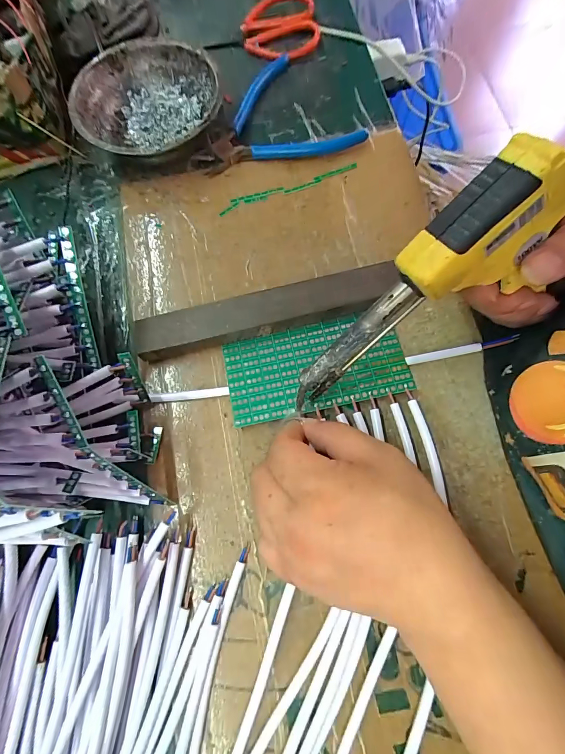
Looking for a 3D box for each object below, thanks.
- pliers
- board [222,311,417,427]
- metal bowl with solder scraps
[{"bbox_3d":[0.003,-0.248,0.321,0.134,0.012,0.129,-3,74,1],"label":"pliers"},{"bbox_3d":[0.024,-0.008,0.255,0.128,0.004,0.065,-11,69,-1],"label":"board"},{"bbox_3d":[-0.115,-0.232,0.307,0.118,0.039,0.121,0,74,1],"label":"metal bowl with solder scraps"}]

